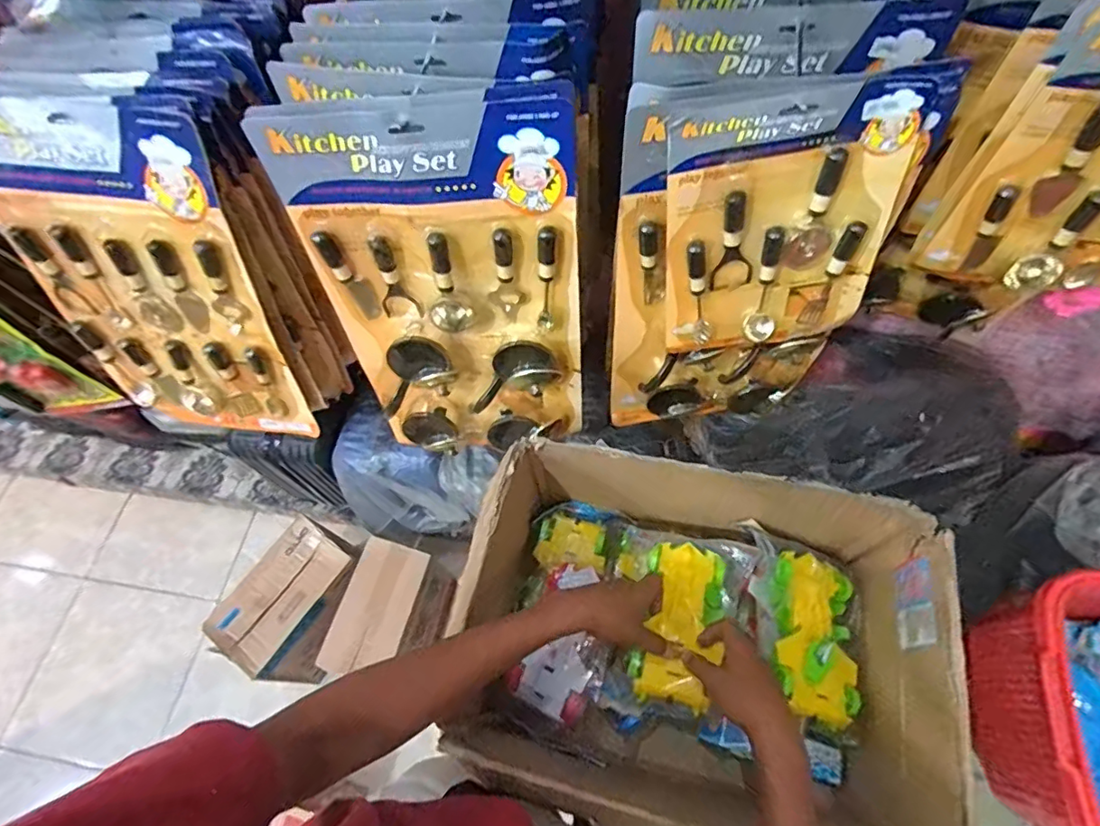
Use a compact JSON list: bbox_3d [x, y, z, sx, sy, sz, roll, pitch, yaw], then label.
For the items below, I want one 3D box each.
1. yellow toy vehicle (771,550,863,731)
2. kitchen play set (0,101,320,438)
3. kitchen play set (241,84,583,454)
[{"bbox_3d":[0.290,0.241,0.599,0.087,0.042,0.170,10,63,9],"label":"yellow toy vehicle"},{"bbox_3d":[-0.464,-0.130,0.643,0.270,0.410,0.041,8,44,7],"label":"kitchen play set"},{"bbox_3d":[-0.104,-0.104,0.622,0.273,0.452,0.046,-1,52,4],"label":"kitchen play set"}]

